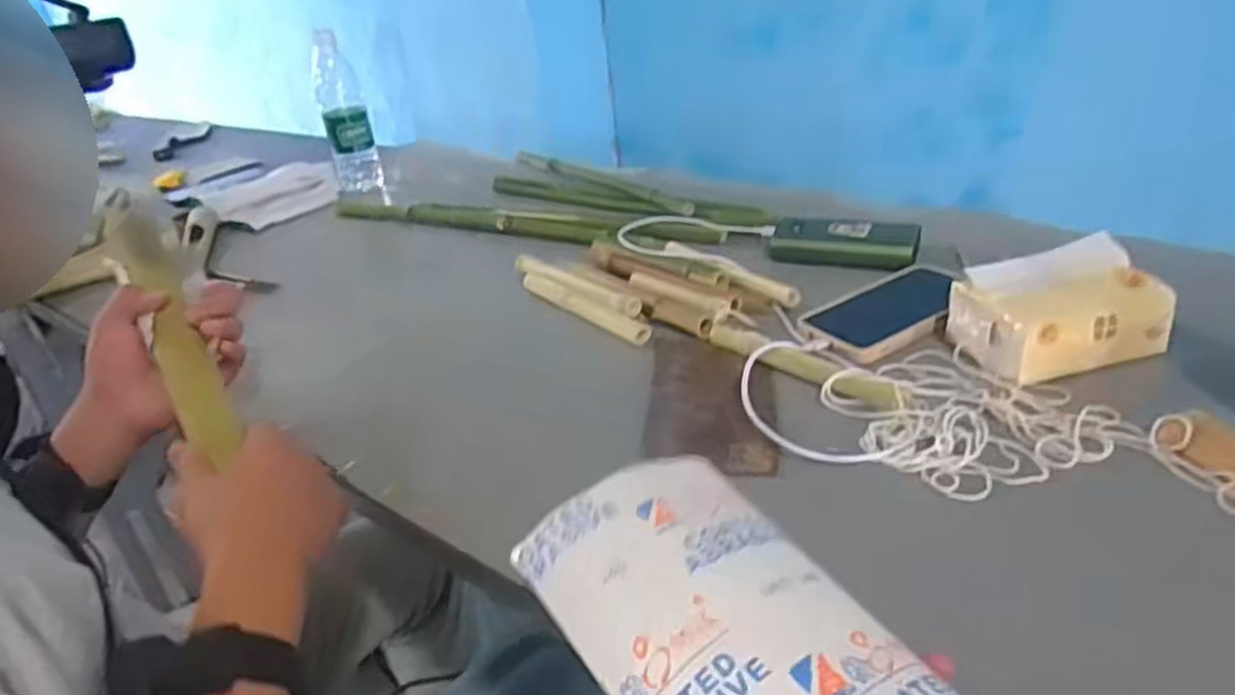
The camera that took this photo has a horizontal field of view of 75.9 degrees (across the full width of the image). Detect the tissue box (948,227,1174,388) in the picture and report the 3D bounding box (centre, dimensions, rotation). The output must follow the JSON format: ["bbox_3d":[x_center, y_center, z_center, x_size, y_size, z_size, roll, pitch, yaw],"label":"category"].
[{"bbox_3d":[0.341,-0.031,0.610,0.142,0.072,0.090,-13,30,-8],"label":"tissue box"}]

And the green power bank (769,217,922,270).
[{"bbox_3d":[0.231,-0.105,0.810,0.144,0.032,0.062,7,33,23],"label":"green power bank"}]

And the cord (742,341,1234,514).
[{"bbox_3d":[0.267,0.047,0.542,0.352,0.029,0.158,9,34,26],"label":"cord"}]

